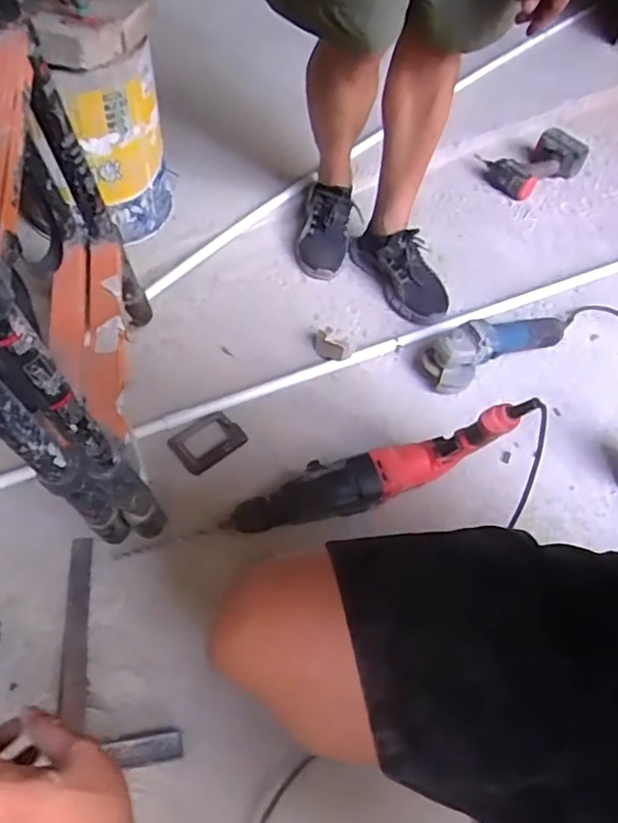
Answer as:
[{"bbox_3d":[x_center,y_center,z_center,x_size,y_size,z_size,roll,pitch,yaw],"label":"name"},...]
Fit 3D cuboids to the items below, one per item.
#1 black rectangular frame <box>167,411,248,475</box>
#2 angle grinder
[{"bbox_3d":[-0.164,0.046,0.986,0.105,0.010,0.089,-34,62,-28],"label":"black rectangular frame"},{"bbox_3d":[0.348,-0.139,1.122,0.299,0.092,0.097,-21,57,-21],"label":"angle grinder"}]

